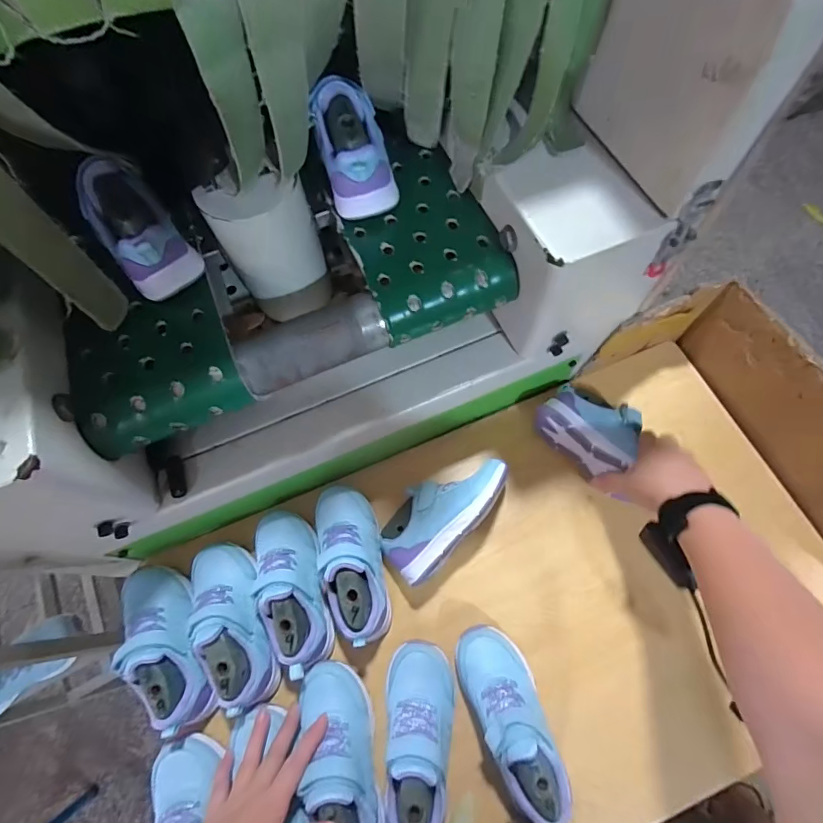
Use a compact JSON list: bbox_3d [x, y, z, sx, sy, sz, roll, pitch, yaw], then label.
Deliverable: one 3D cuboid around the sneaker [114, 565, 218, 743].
[{"bbox_3d":[-0.277,0.255,0.500,0.070,0.066,0.181,-26,70,-7],"label":"sneaker"}]

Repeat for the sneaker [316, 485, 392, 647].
[{"bbox_3d":[-0.075,0.175,0.533,0.074,0.080,0.181,-10,68,-1],"label":"sneaker"}]

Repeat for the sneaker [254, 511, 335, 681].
[{"bbox_3d":[-0.138,0.199,0.519,0.065,0.065,0.177,-17,69,-3],"label":"sneaker"}]

